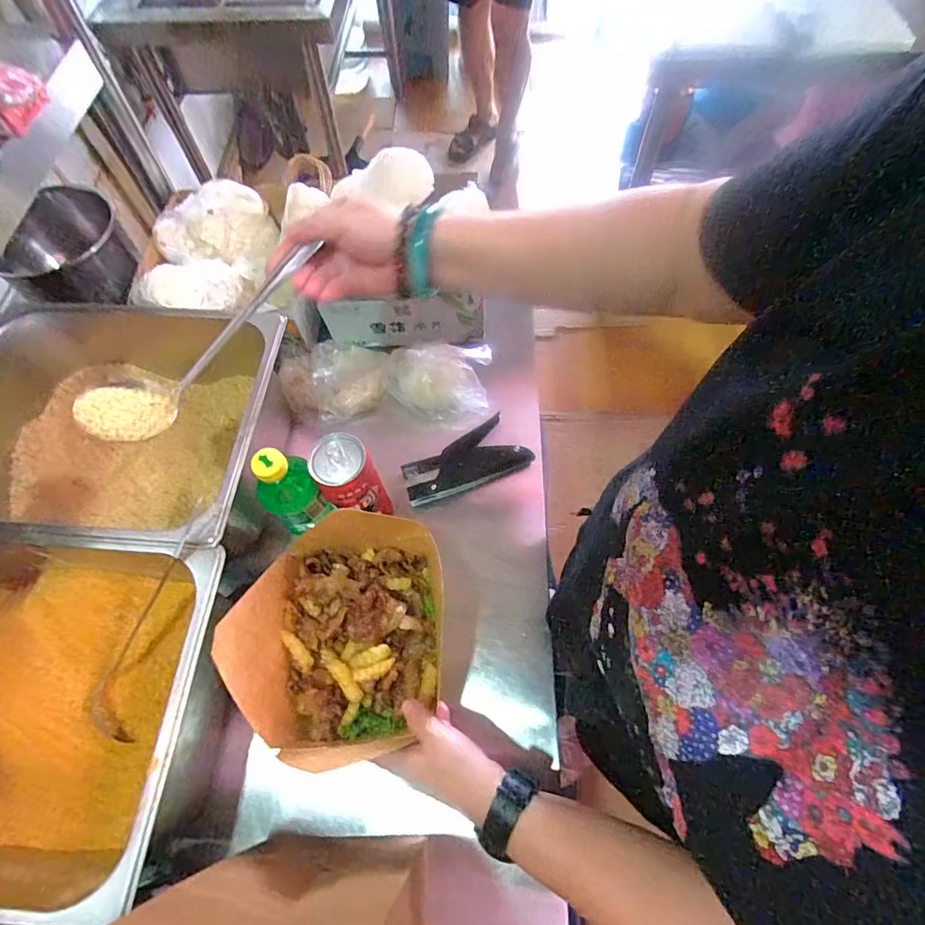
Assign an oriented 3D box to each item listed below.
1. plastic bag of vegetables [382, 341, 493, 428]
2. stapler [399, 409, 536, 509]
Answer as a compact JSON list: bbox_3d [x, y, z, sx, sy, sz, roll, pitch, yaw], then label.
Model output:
[{"bbox_3d":[-0.031,-0.097,0.641,0.133,0.097,0.065,-3,63,0],"label":"plastic bag of vegetables"},{"bbox_3d":[0.003,0.000,0.595,0.153,0.039,0.065,-25,65,-10],"label":"stapler"}]

